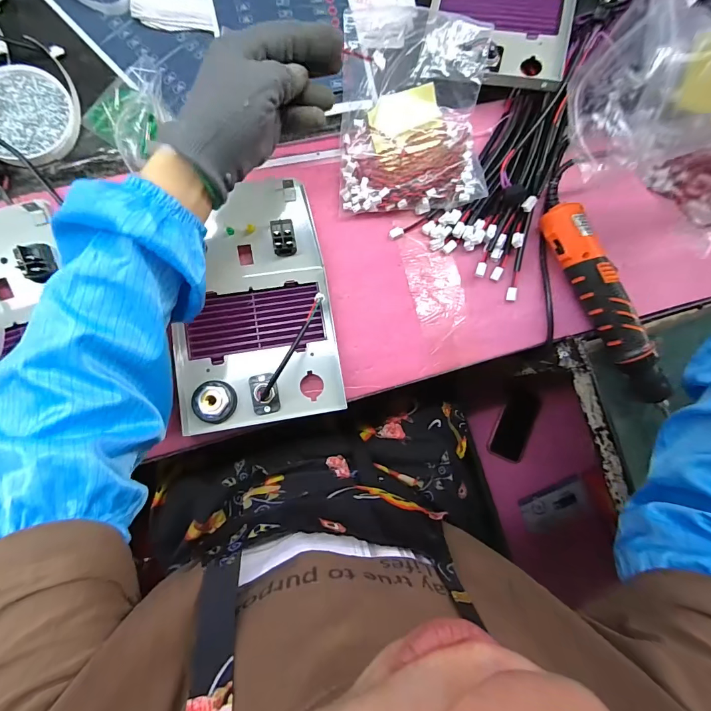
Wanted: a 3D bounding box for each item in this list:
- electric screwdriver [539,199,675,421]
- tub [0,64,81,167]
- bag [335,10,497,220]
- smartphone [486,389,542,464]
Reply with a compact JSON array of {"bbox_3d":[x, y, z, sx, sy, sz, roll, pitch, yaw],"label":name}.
[{"bbox_3d":[0.261,-0.050,0.392,0.040,0.043,0.236,-29,88,-7],"label":"electric screwdriver"},{"bbox_3d":[-0.327,-0.237,0.369,0.093,0.023,0.094,1,85,-6],"label":"tub"},{"bbox_3d":[0.061,-0.268,0.394,0.146,0.045,0.237,2,85,-6],"label":"bag"},{"bbox_3d":[0.332,0.146,0.781,0.068,0.013,0.146,21,99,7],"label":"smartphone"}]

